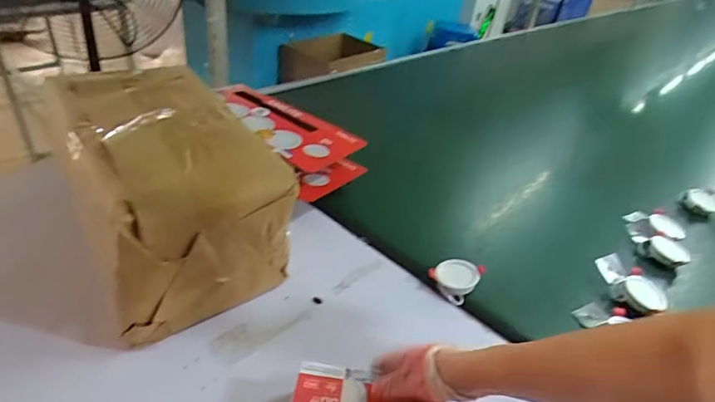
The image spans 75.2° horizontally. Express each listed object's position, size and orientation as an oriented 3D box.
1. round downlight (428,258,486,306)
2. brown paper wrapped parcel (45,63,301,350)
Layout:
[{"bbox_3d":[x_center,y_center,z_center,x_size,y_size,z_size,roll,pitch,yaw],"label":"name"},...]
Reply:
[{"bbox_3d":[0.168,0.130,0.792,0.072,0.042,0.070,32,41,32],"label":"round downlight"},{"bbox_3d":[-0.307,-0.025,0.757,0.246,0.225,0.423,-17,41,-32],"label":"brown paper wrapped parcel"}]

